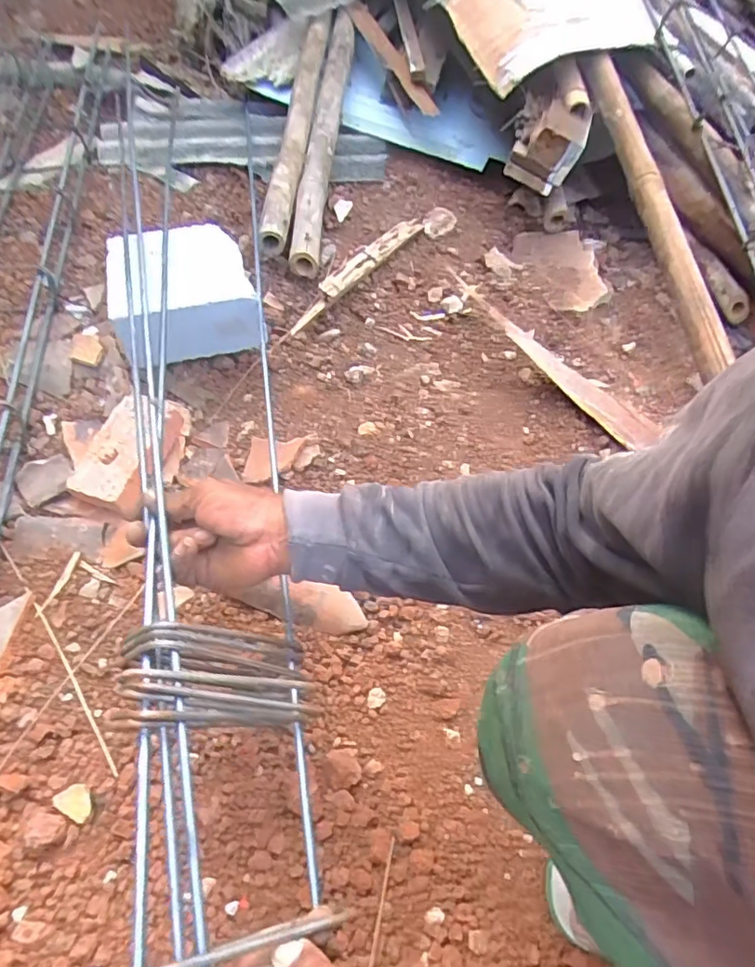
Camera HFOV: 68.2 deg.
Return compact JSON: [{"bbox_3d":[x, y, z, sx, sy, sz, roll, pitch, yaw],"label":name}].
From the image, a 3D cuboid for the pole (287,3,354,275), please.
[{"bbox_3d":[-0.103,-0.681,1.119,0.062,0.075,0.659,6,71,1],"label":"pole"}]

